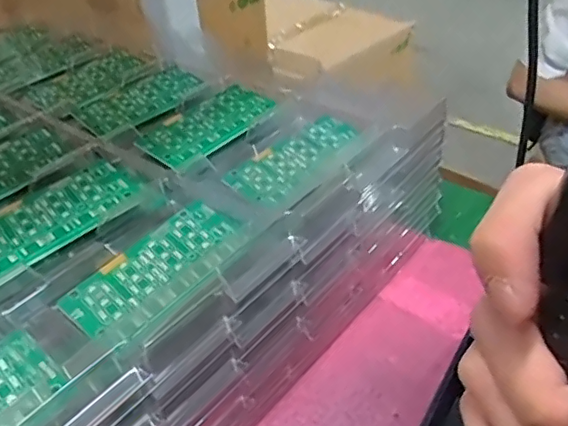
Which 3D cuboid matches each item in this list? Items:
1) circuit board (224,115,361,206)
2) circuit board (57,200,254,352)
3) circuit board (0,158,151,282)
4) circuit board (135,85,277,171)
[{"bbox_3d":[0.006,-0.037,0.361,0.040,0.010,0.090,26,47,32],"label":"circuit board"},{"bbox_3d":[-0.064,0.027,0.290,0.042,0.004,0.094,32,54,27],"label":"circuit board"},{"bbox_3d":[-0.127,0.001,0.313,0.097,0.007,0.046,-32,47,-32],"label":"circuit board"},{"bbox_3d":[-0.050,-0.059,0.382,0.052,0.008,0.094,27,47,33],"label":"circuit board"}]

